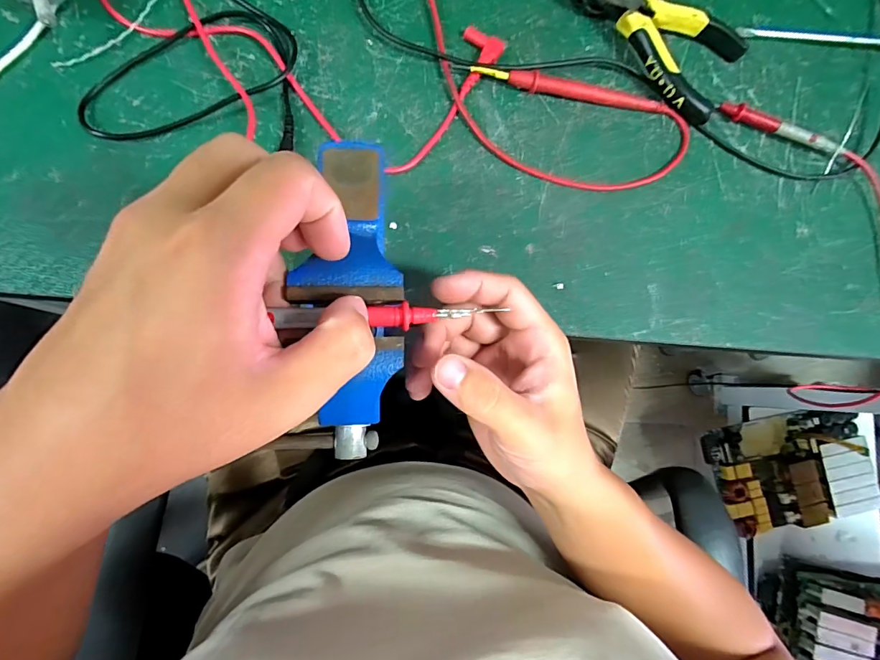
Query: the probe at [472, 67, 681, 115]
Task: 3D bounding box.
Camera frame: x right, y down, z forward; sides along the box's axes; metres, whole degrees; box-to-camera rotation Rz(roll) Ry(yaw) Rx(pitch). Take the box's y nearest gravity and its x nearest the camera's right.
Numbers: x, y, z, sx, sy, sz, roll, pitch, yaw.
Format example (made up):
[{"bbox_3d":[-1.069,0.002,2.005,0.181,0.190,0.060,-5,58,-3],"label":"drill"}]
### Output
[{"bbox_3d":[0.099,-0.176,0.321,0.150,0.014,0.010,5,82,-6],"label":"probe"}]

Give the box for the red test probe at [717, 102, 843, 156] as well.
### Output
[{"bbox_3d":[0.265,-0.153,0.337,0.100,0.014,0.013,20,81,-4],"label":"red test probe"}]

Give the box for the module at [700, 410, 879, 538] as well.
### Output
[{"bbox_3d":[0.727,0.291,0.907,0.334,0.047,0.221,-7,83,-7],"label":"module"}]

